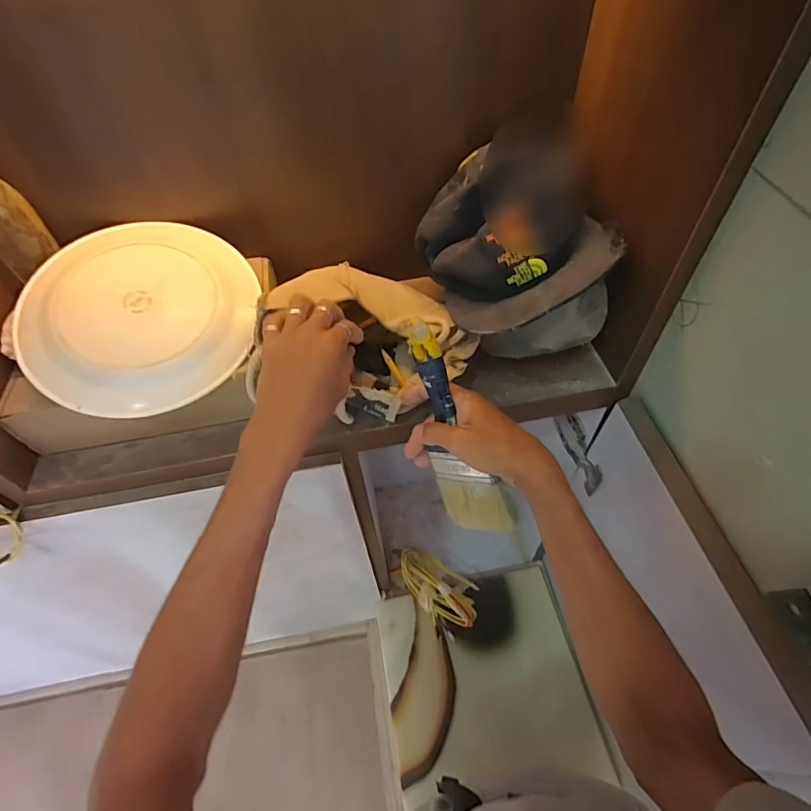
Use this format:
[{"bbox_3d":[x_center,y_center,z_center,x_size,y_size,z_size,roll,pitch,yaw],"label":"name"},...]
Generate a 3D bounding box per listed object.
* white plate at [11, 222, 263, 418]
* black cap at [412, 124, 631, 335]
[{"bbox_3d":[-0.266,-0.095,0.468,0.217,0.020,0.205,-14,76,-15],"label":"white plate"},{"bbox_3d":[0.118,-0.175,0.499,0.185,0.115,0.207,-35,70,15],"label":"black cap"}]

